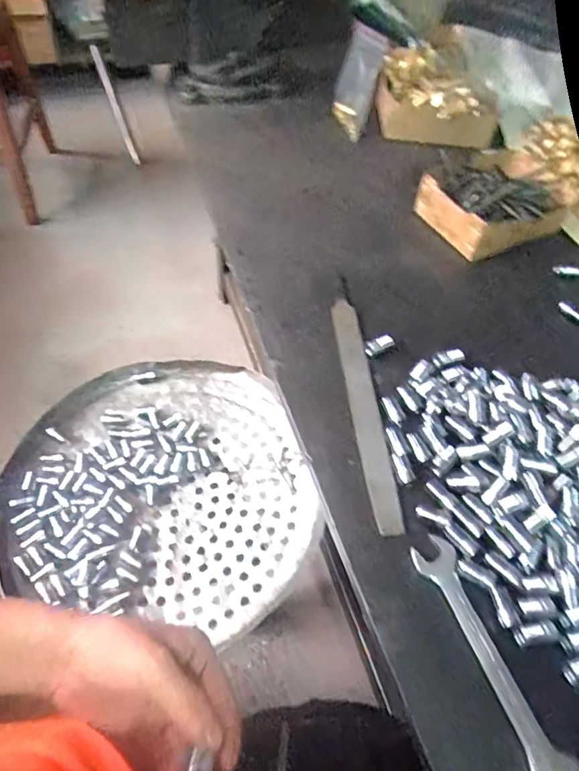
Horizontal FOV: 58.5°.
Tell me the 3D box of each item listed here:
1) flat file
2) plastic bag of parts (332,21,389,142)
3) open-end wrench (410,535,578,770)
[{"bbox_3d":[0.068,0.015,0.473,0.025,0.009,0.241,-2,54,-7],"label":"flat file"},{"bbox_3d":[0.101,-0.452,0.779,0.065,0.151,0.052,14,16,7],"label":"plastic bag of parts"},{"bbox_3d":[0.138,0.190,0.355,0.034,0.010,0.174,-17,57,-17],"label":"open-end wrench"}]

